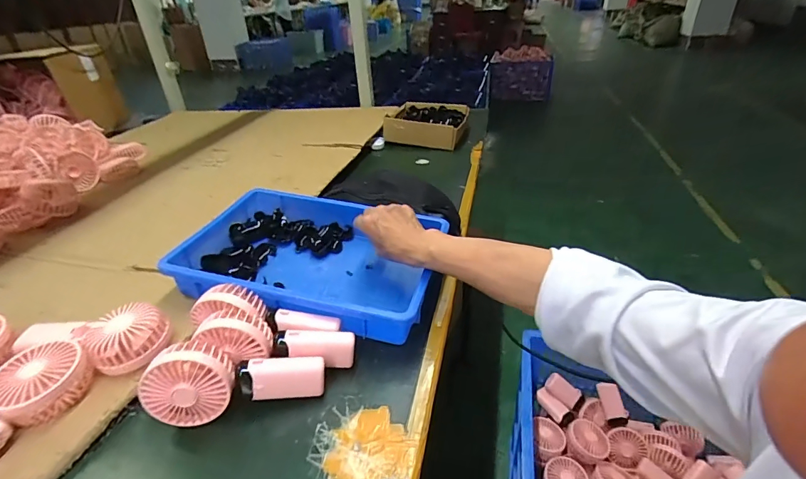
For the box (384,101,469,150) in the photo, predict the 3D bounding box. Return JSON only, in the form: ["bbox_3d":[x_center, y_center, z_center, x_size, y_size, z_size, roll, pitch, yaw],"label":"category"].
[{"bbox_3d":[0.074,-0.318,1.152,0.213,0.082,0.185,7,33,16],"label":"box"}]

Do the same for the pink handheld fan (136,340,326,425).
[{"bbox_3d":[-0.179,0.150,0.449,0.177,0.094,0.046,-7,31,-6],"label":"pink handheld fan"}]

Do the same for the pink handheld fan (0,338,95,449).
[{"bbox_3d":[-0.405,0.180,0.414,0.080,0.048,0.178,8,43,18],"label":"pink handheld fan"}]

